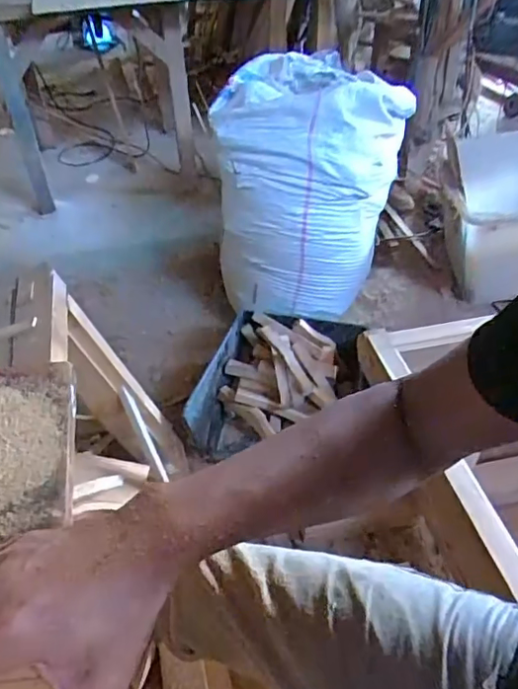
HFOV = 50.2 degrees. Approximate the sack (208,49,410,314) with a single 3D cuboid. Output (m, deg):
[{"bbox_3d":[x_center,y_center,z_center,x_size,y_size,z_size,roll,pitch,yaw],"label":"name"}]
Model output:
[{"bbox_3d":[0.135,-0.419,1.567,0.490,0.634,0.337,1,44,0],"label":"sack"}]

